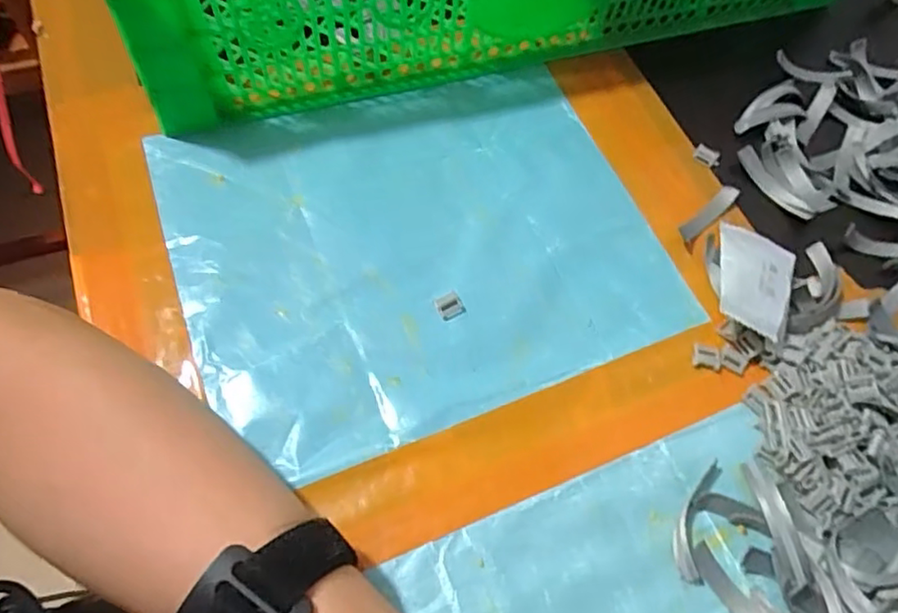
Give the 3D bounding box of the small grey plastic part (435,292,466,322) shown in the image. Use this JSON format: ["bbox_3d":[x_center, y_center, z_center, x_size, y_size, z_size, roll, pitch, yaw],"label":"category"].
[{"bbox_3d":[0.000,0.000,0.314,0.013,0.004,0.013,-27,66,-16],"label":"small grey plastic part"}]

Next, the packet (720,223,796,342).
[{"bbox_3d":[0.150,-0.013,0.311,0.036,0.006,0.060,21,56,0],"label":"packet"}]

